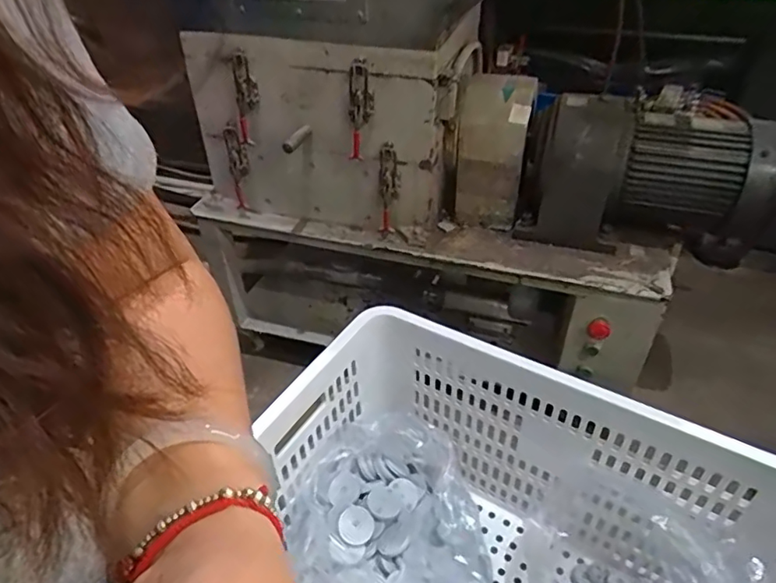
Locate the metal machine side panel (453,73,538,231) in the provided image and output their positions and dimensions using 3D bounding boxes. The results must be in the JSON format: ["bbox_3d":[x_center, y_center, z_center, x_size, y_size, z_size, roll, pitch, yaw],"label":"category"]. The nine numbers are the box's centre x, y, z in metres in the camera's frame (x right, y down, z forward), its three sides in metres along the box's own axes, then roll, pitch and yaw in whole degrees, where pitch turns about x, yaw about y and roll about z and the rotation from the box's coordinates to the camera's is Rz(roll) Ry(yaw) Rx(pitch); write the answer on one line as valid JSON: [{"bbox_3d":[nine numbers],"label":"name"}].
[{"bbox_3d":[0.209,-0.277,1.120,0.136,0.297,0.104,8,14,13],"label":"metal machine side panel"}]

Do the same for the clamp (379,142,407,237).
[{"bbox_3d":[0.006,-0.192,1.075,0.045,0.175,0.031,10,41,15],"label":"clamp"}]

